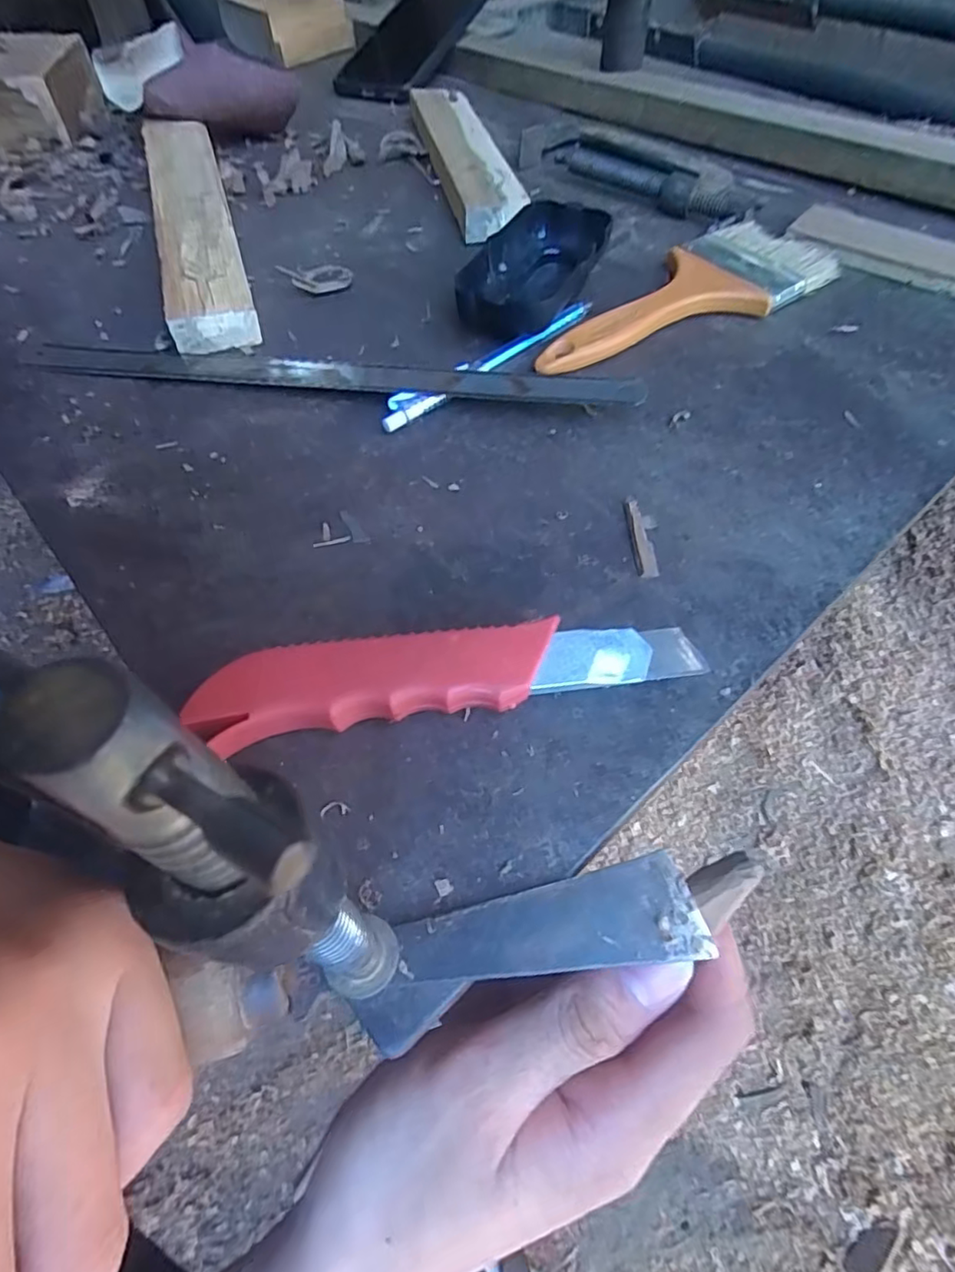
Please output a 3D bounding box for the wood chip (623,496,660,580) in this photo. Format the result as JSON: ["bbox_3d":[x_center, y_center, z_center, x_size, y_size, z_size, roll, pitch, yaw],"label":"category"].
[{"bbox_3d":[0.064,-0.039,0.234,0.011,0.004,0.039,0,55,0],"label":"wood chip"}]

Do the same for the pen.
[{"bbox_3d":[0.010,-0.134,0.293,0.139,0.010,0.015,-35,62,-22],"label":"pen"}]

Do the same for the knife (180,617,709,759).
[{"bbox_3d":[-0.006,0.012,0.189,0.151,0.022,0.027,-10,56,-7],"label":"knife"}]

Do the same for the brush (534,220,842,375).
[{"bbox_3d":[0.109,-0.179,0.322,0.198,0.016,0.065,-33,61,-20],"label":"brush"}]

